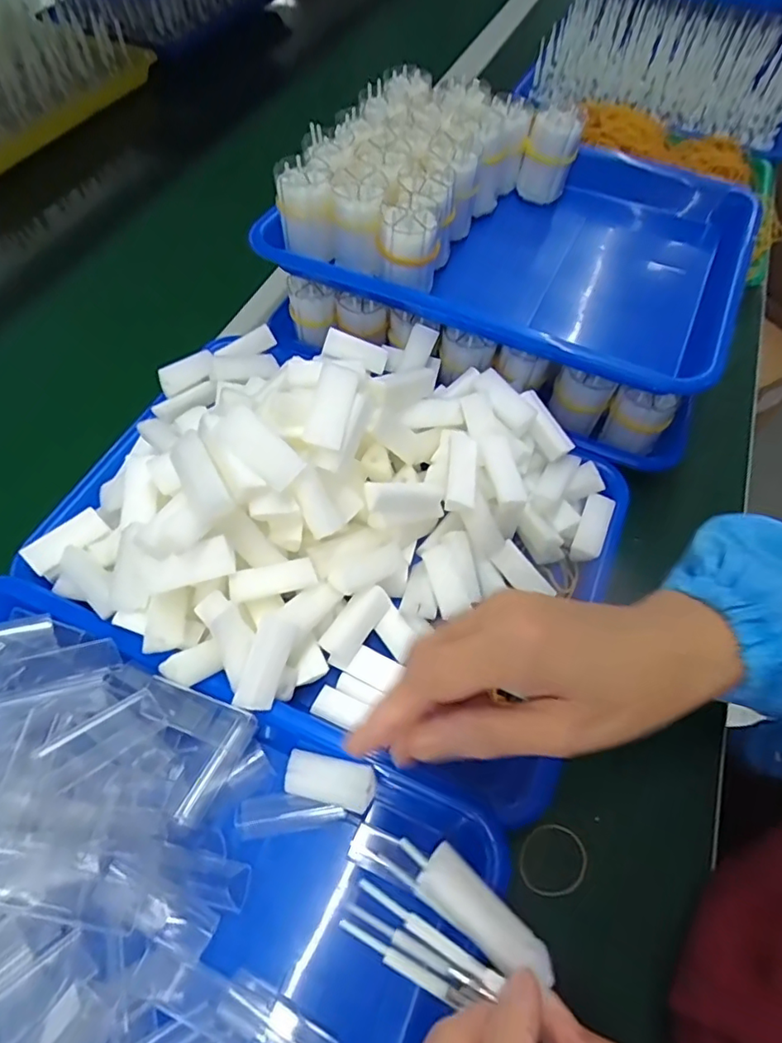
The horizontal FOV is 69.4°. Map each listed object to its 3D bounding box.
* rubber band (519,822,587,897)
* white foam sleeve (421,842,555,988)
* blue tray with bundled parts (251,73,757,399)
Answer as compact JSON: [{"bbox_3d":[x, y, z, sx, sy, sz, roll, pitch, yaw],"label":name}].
[{"bbox_3d":[0.084,0.174,0.290,0.032,0.004,0.034,1,58,-1],"label":"rubber band"},{"bbox_3d":[0.037,0.150,0.215,0.055,0.012,0.020,35,63,17],"label":"white foam sleeve"},{"bbox_3d":[0.099,-0.228,0.430,0.316,0.091,0.249,23,60,12],"label":"blue tray with bundled parts"}]

